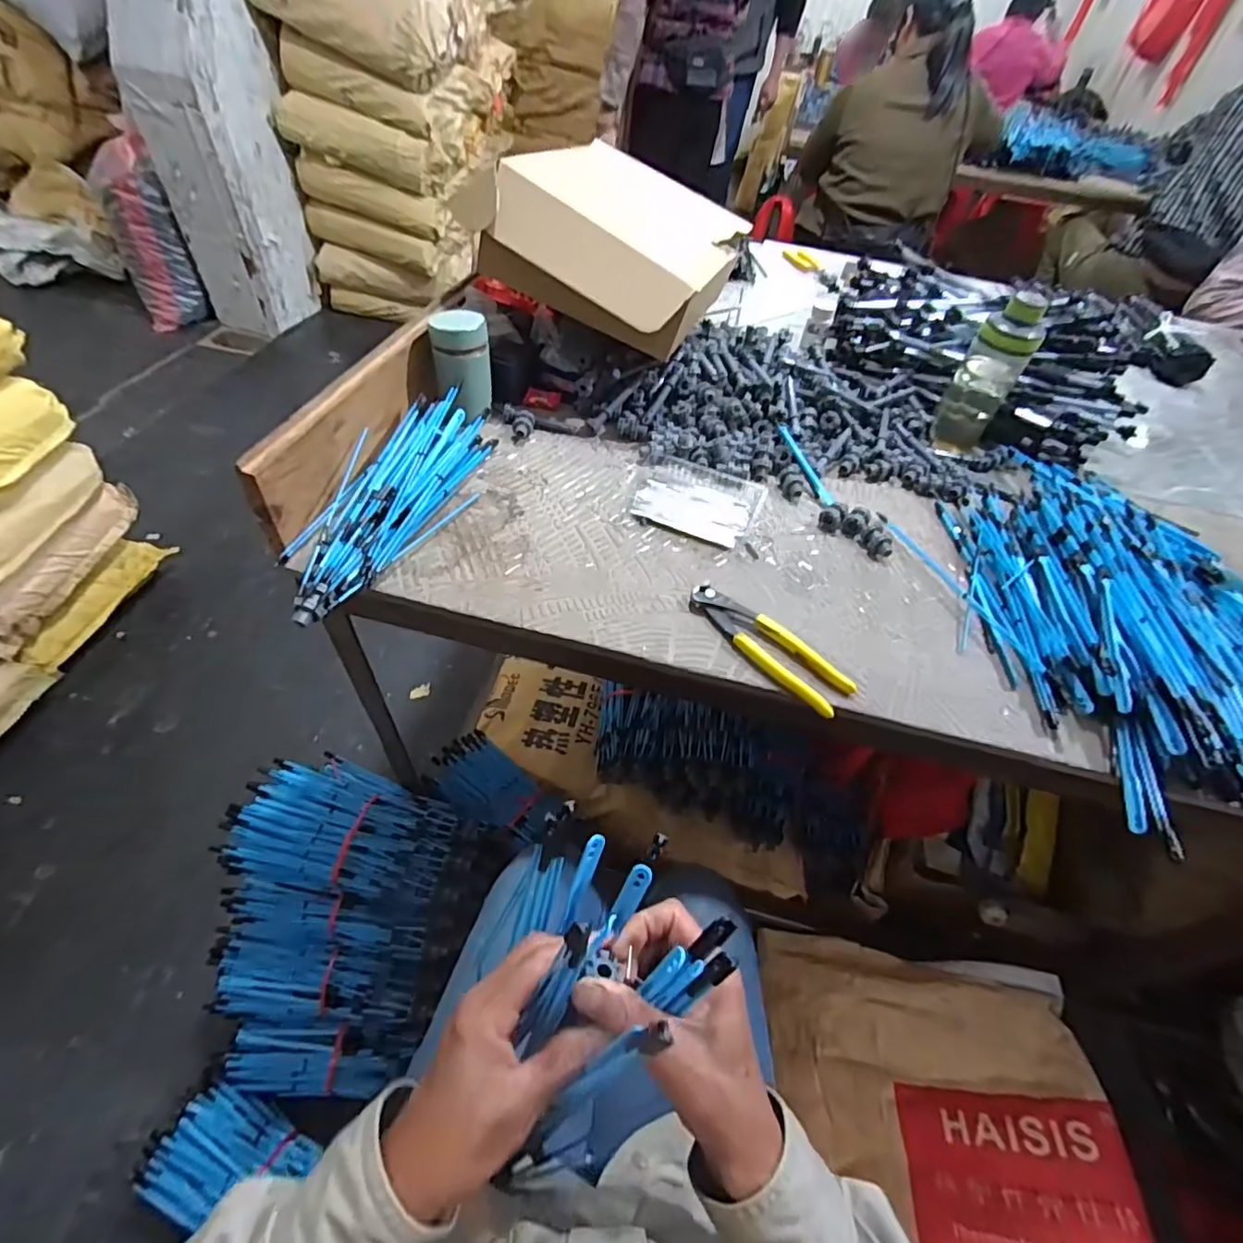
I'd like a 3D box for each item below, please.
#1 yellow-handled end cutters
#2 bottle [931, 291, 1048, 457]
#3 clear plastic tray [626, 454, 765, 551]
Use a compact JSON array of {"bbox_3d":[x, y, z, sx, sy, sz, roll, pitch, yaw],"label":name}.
[{"bbox_3d":[0.132,0.021,0.528,0.047,0.023,0.165,-35,59,-28],"label":"yellow-handled end cutters"},{"bbox_3d":[0.457,-0.304,0.720,0.066,0.182,0.056,33,55,23],"label":"bottle"},{"bbox_3d":[0.084,-0.141,0.660,0.143,0.016,0.107,20,51,13],"label":"clear plastic tray"}]

